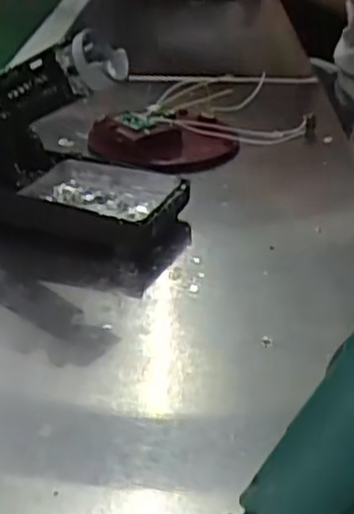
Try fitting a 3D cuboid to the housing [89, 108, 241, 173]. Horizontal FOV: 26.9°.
[{"bbox_3d":[-0.010,-0.093,0.596,0.114,0.031,0.090,-6,30,-13],"label":"housing"}]

